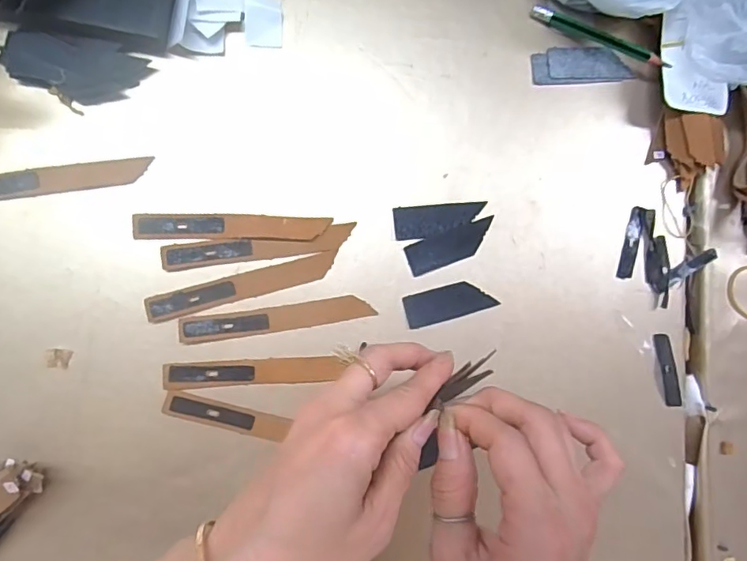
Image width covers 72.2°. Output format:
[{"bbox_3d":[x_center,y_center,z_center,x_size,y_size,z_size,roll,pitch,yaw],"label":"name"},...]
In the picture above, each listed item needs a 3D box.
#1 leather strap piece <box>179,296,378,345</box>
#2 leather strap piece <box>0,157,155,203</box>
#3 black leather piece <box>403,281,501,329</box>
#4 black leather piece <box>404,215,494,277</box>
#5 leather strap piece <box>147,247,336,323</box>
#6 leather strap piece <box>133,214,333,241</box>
[{"bbox_3d":[-0.063,0.025,0.341,0.124,0.004,0.016,-8,89,-8],"label":"leather strap piece"},{"bbox_3d":[-0.205,-0.063,0.323,0.123,0.006,0.018,-10,90,-8],"label":"leather strap piece"},{"bbox_3d":[0.053,0.015,0.356,0.063,0.004,0.023,-16,90,-8],"label":"black leather piece"},{"bbox_3d":[0.054,-0.023,0.356,0.063,0.004,0.022,-19,91,-8],"label":"black leather piece"},{"bbox_3d":[-0.085,0.003,0.338,0.124,0.004,0.018,-16,90,-8],"label":"leather strap piece"},{"bbox_3d":[-0.092,-0.035,0.338,0.124,0.004,0.016,0,88,-7],"label":"leather strap piece"}]

